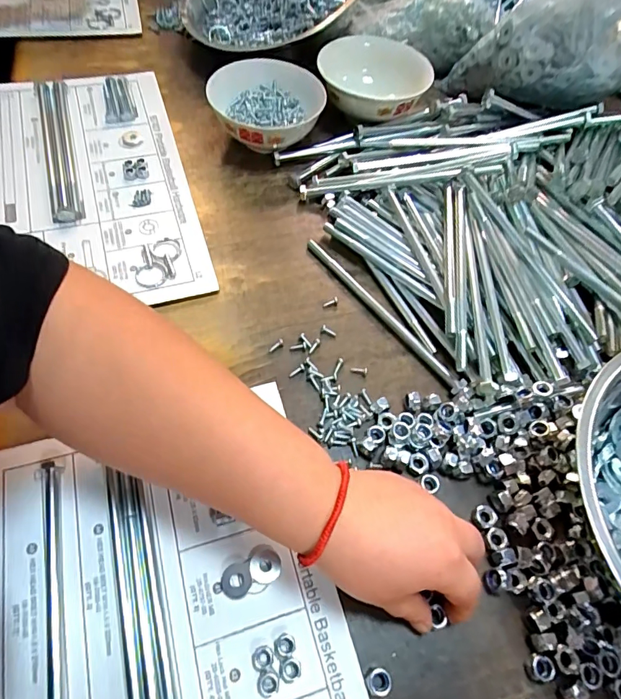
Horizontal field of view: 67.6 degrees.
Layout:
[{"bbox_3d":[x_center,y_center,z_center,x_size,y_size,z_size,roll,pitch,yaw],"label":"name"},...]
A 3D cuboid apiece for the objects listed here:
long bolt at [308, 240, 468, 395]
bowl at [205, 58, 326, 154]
[{"bbox_3d":[0.068,-0.039,0.444,0.019,0.014,0.212,-31,65,-21],"label":"long bolt"},{"bbox_3d":[-0.052,-0.279,0.544,0.126,0.064,0.118,2,58,-3],"label":"bowl"}]

